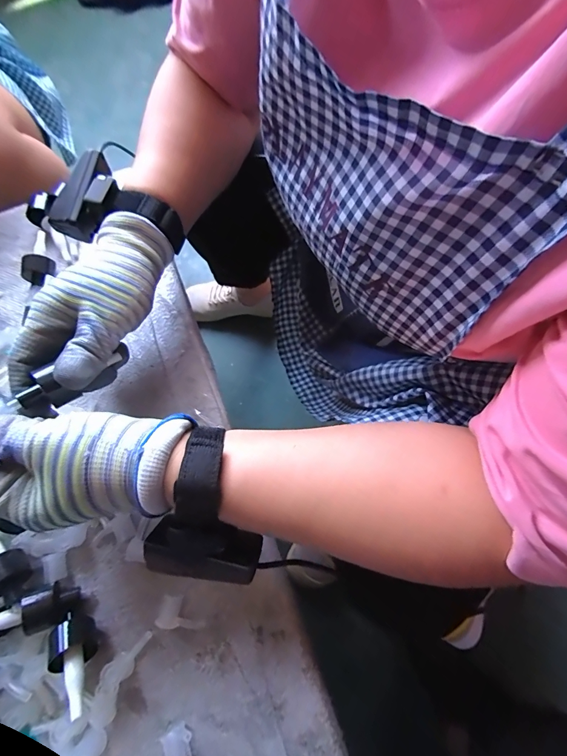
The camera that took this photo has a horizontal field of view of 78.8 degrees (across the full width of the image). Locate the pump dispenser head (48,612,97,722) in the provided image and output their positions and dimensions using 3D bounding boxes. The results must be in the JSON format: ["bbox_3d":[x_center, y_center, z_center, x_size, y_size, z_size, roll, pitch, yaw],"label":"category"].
[{"bbox_3d":[-0.147,0.200,0.243,0.028,0.026,0.065,-34,45,-10],"label":"pump dispenser head"}]

